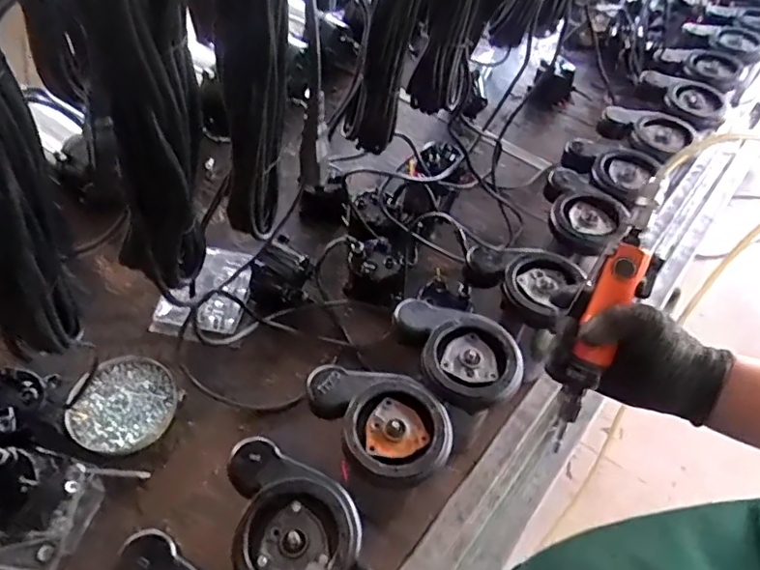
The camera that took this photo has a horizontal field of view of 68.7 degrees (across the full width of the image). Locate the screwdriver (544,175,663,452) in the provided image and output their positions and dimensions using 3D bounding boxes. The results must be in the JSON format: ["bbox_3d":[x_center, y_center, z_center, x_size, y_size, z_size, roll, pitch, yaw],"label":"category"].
[{"bbox_3d":[0.217,0.032,0.526,0.044,0.266,0.036,19,10,10],"label":"screwdriver"}]

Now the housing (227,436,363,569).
[{"bbox_3d":[-0.101,0.231,0.542,0.153,0.032,0.118,30,56,18],"label":"housing"}]

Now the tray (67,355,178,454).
[{"bbox_3d":[-0.360,0.163,0.782,0.138,0.014,0.147,2,52,-3],"label":"tray"}]

